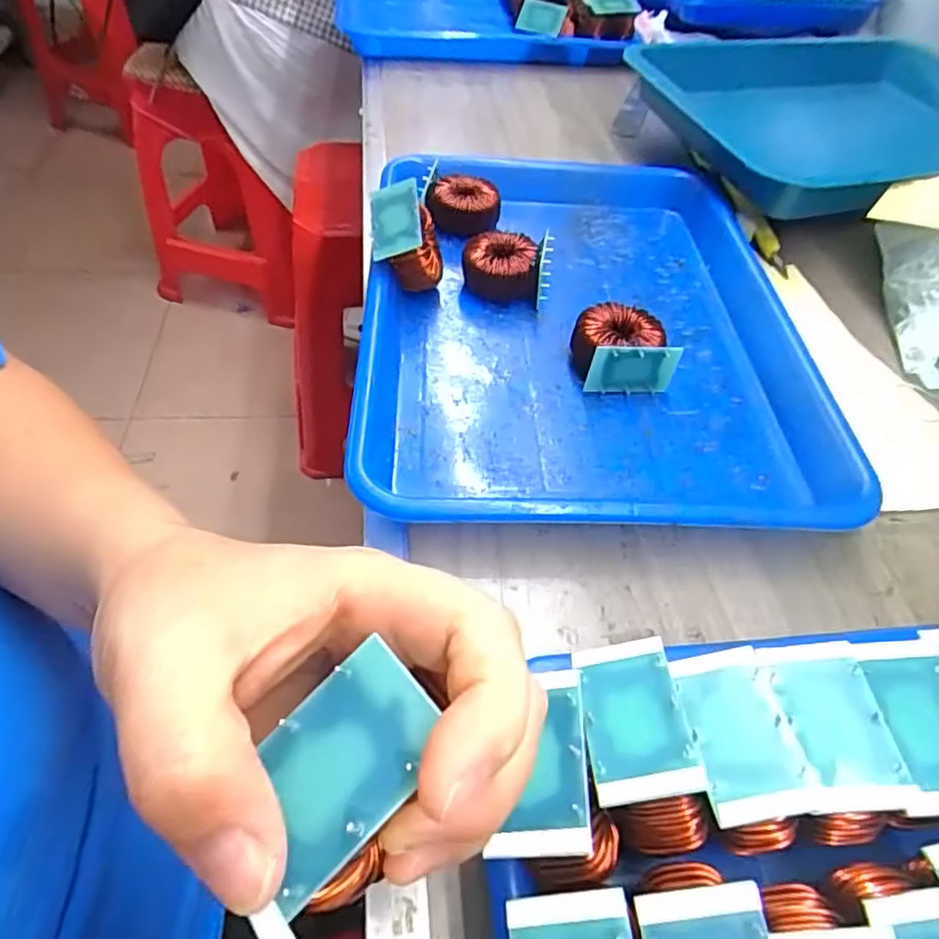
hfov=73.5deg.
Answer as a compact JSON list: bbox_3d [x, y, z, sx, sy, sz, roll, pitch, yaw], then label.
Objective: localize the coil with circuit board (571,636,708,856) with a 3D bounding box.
[{"bbox_3d":[0.053,0.084,0.199,0.030,0.028,0.051,-11,38,10],"label":"coil with circuit board"}]

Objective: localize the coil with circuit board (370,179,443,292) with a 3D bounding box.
[{"bbox_3d":[-0.038,-0.140,0.382,0.031,0.043,0.051,-14,71,13],"label":"coil with circuit board"}]

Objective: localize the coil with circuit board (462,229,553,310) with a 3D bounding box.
[{"bbox_3d":[0.023,-0.131,0.406,0.053,0.035,0.036,8,51,1],"label":"coil with circuit board"}]

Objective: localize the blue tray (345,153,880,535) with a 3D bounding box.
[{"bbox_3d":[0.065,-0.099,0.384,0.249,0.033,0.326,3,51,-3],"label":"blue tray"}]

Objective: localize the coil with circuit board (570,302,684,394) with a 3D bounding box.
[{"bbox_3d":[0.086,-0.070,0.361,0.051,0.030,0.045,-5,52,-10],"label":"coil with circuit board"}]

